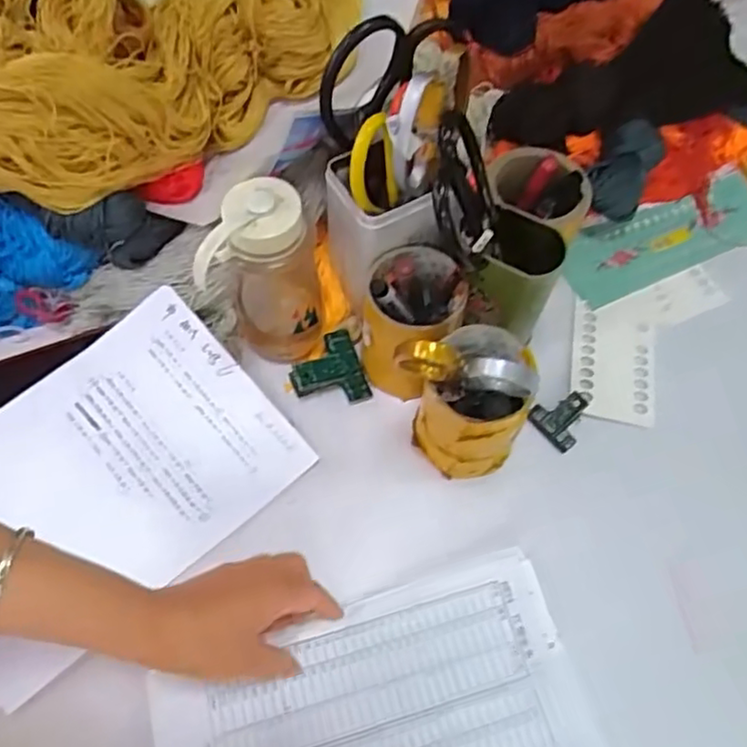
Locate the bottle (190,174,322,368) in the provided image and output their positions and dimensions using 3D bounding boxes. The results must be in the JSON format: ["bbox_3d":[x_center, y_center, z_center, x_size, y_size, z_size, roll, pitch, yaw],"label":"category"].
[{"bbox_3d":[-0.092,-0.079,0.549,0.092,0.166,0.071,-12,62,-8],"label":"bottle"}]

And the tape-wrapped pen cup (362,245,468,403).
[{"bbox_3d":[0.033,-0.040,0.575,0.081,0.134,0.096,11,62,5],"label":"tape-wrapped pen cup"}]

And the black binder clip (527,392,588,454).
[{"bbox_3d":[0.171,0.039,0.596,0.046,0.024,0.046,-36,69,-20],"label":"black binder clip"}]

